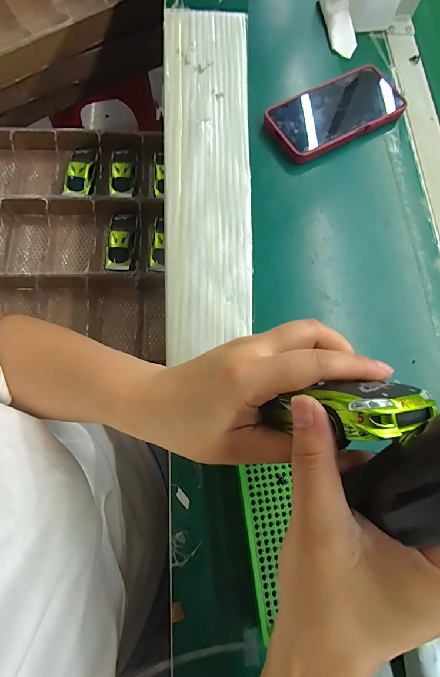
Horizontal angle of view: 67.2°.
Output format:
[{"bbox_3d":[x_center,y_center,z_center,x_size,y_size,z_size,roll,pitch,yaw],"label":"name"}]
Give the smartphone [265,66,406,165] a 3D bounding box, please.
[{"bbox_3d":[0.145,-0.274,0.400,0.177,0.016,0.082,-27,77,-9],"label":"smartphone"}]

